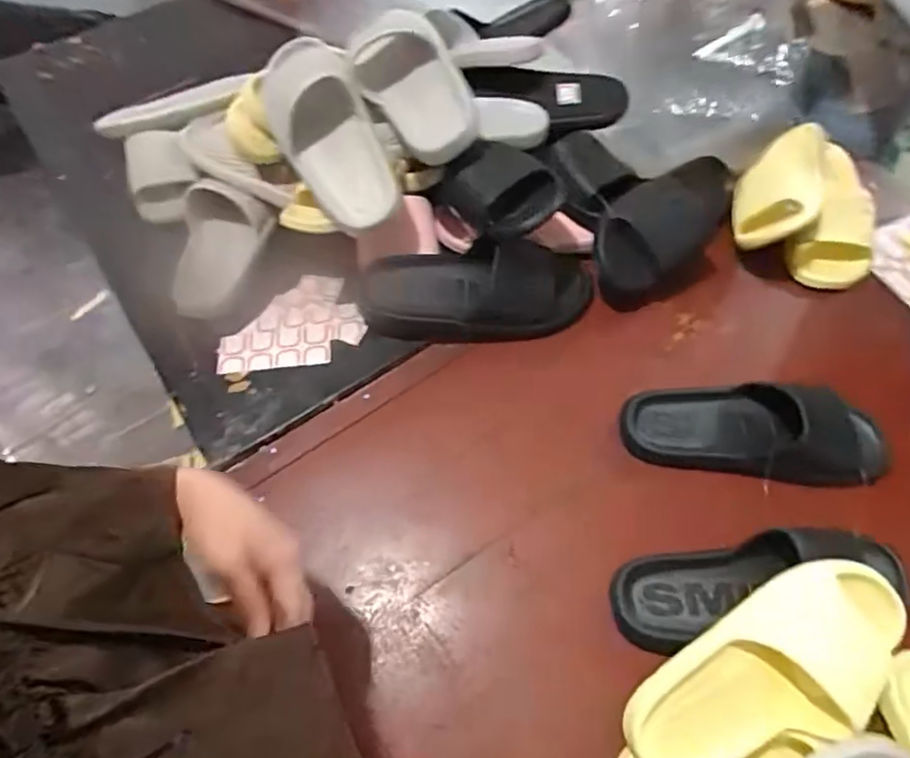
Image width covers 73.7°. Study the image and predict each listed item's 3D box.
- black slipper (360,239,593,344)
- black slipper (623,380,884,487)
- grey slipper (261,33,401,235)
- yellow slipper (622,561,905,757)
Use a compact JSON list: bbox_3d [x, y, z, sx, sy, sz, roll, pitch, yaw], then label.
[{"bbox_3d":[0.025,-0.111,0.745,0.281,0.067,0.111,-1,59,3],"label":"black slipper"},{"bbox_3d":[0.318,0.044,0.649,0.263,0.063,0.110,7,60,8],"label":"black slipper"},{"bbox_3d":[-0.163,-0.304,0.736,0.121,0.092,0.281,-19,60,-7],"label":"grey slipper"},{"bbox_3d":[0.260,0.252,0.509,0.250,0.072,0.114,-30,62,-13],"label":"yellow slipper"}]

